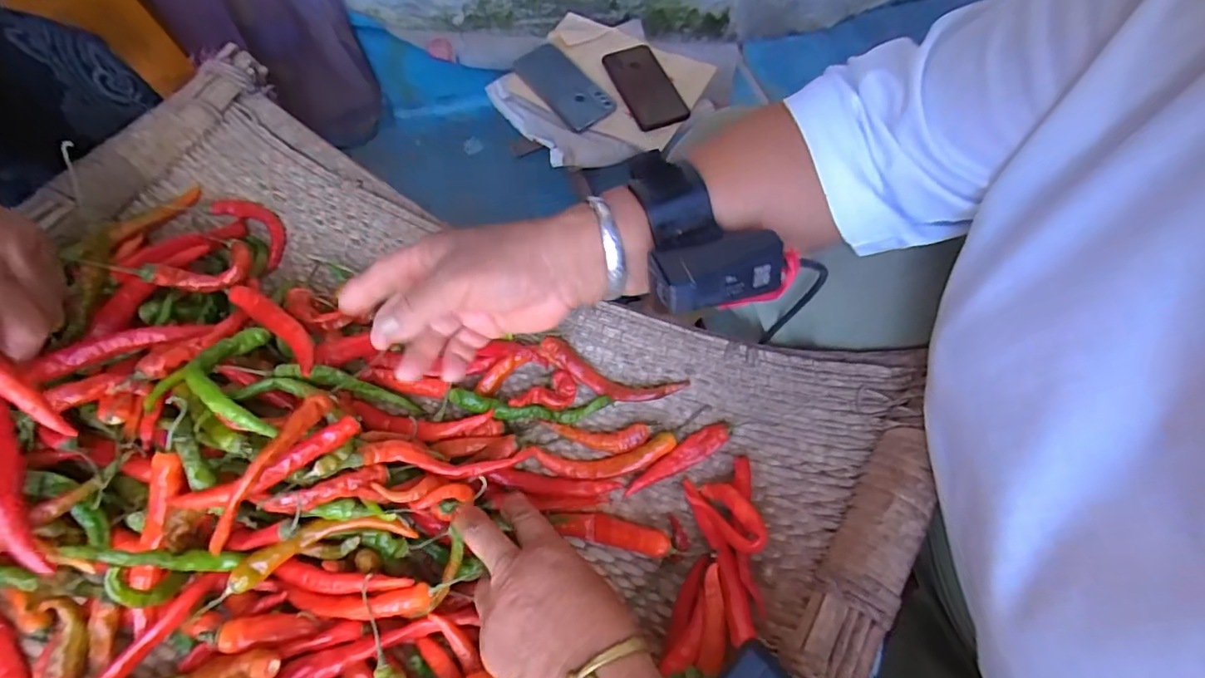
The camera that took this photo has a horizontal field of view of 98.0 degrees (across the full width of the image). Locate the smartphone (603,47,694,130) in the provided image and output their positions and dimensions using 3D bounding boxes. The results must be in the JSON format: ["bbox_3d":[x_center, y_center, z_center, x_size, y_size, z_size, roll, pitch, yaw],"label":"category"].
[{"bbox_3d":[0.065,-0.369,0.766,0.082,0.010,0.167,-20,67,-12],"label":"smartphone"}]

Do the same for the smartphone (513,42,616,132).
[{"bbox_3d":[-0.059,-0.372,0.766,0.076,0.011,0.167,-40,76,-10],"label":"smartphone"}]

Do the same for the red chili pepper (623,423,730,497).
[{"bbox_3d":[0.052,0.085,0.368,0.082,0.009,0.018,-32,69,-3],"label":"red chili pepper"}]

